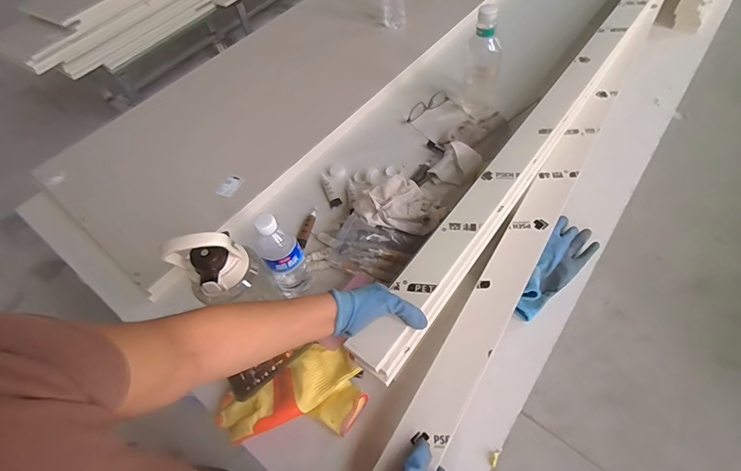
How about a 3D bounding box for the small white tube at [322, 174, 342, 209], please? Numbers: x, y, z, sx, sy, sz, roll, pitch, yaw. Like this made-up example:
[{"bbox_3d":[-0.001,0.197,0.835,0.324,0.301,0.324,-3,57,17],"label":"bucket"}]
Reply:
[{"bbox_3d":[-0.089,-0.098,0.888,0.025,0.018,0.087,-21,54,-6],"label":"small white tube"}]

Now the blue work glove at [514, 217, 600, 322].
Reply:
[{"bbox_3d":[0.324,0.048,0.693,0.094,0.045,0.227,29,64,26],"label":"blue work glove"}]

